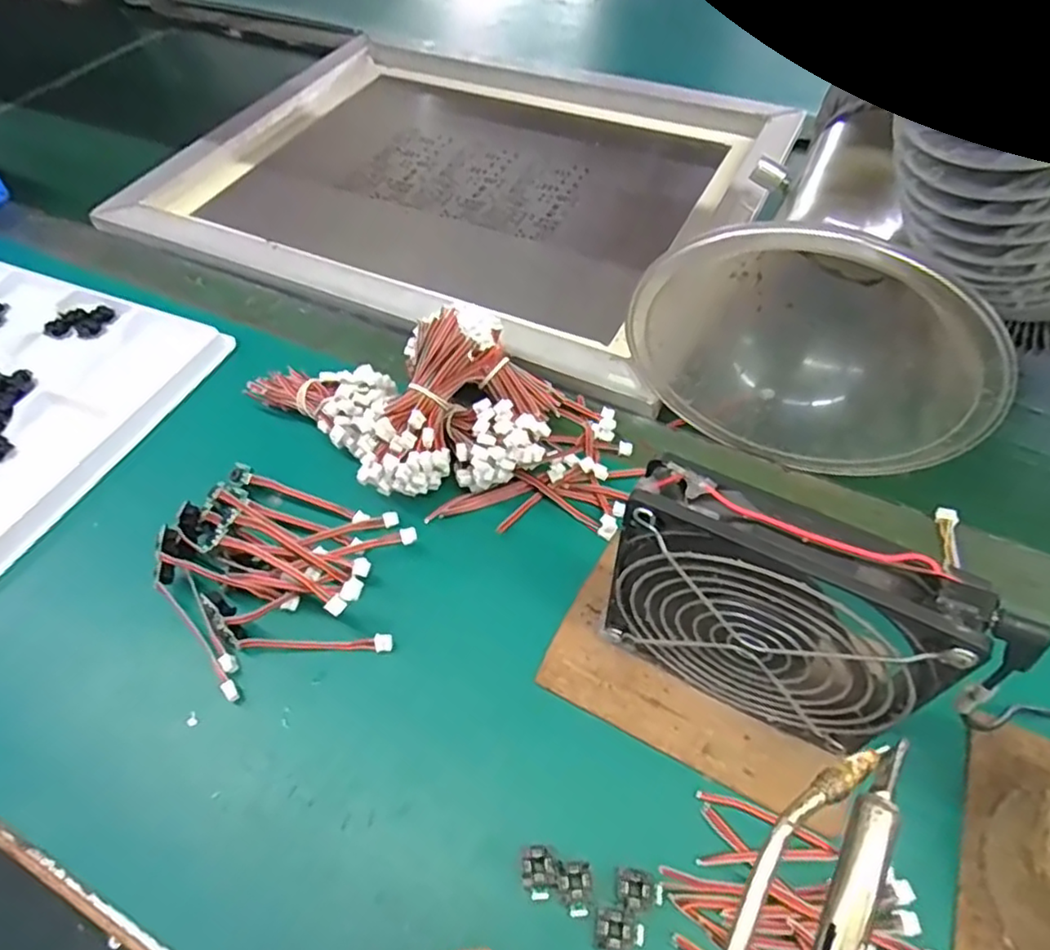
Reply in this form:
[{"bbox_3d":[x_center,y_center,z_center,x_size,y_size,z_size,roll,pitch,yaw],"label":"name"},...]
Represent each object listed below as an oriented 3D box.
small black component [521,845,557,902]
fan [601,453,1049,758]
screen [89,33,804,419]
[{"bbox_3d":[0.005,0.160,0.258,0.013,0.004,0.018,-17,61,-8],"label":"small black component"},{"bbox_3d":[0.097,0.062,0.258,0.124,0.126,0.029,25,56,20],"label":"fan"},{"bbox_3d":[-0.066,-0.276,0.587,0.508,0.035,0.386,24,56,19],"label":"screen"}]

